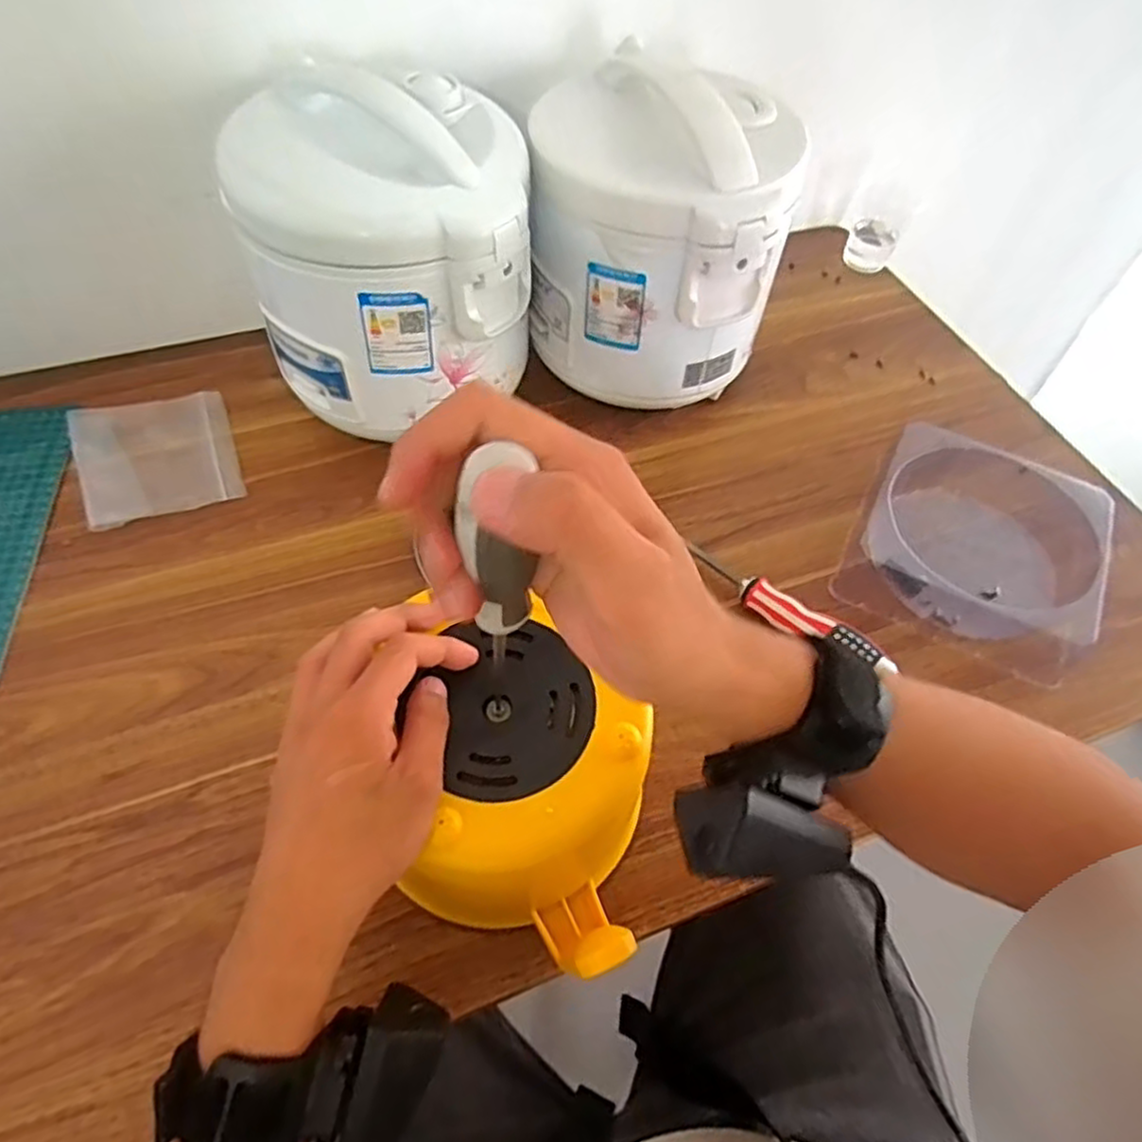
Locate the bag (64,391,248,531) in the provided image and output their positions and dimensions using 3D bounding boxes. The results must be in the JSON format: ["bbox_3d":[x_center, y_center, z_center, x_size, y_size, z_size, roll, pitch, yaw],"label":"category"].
[{"bbox_3d":[-0.335,-0.096,0.567,0.116,0.005,0.129,-18,60,-16],"label":"bag"}]

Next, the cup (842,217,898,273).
[{"bbox_3d":[0.332,-0.363,0.783,0.047,0.034,0.046,2,57,-3],"label":"cup"}]

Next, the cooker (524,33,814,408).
[{"bbox_3d":[0.067,-0.260,0.581,0.199,0.223,0.180,9,57,-1],"label":"cooker"}]

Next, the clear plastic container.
[{"bbox_3d":[0.316,-0.026,0.539,0.171,0.056,0.193,28,59,13],"label":"clear plastic container"}]

